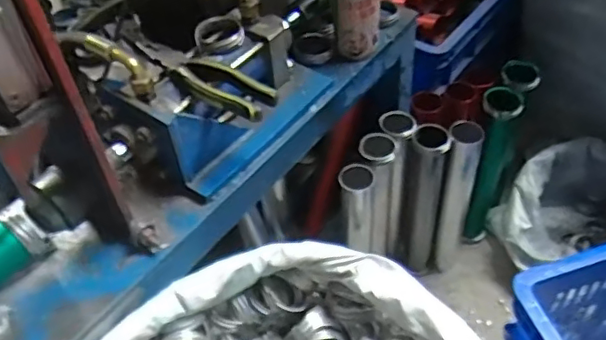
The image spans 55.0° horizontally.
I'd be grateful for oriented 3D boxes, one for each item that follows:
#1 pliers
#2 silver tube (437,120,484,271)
[{"bbox_3d":[-0.120,-0.105,0.661,0.203,0.025,0.047,25,55,23],"label":"pliers"},{"bbox_3d":[0.271,0.054,1.040,0.060,0.330,0.059,17,52,18],"label":"silver tube"}]

